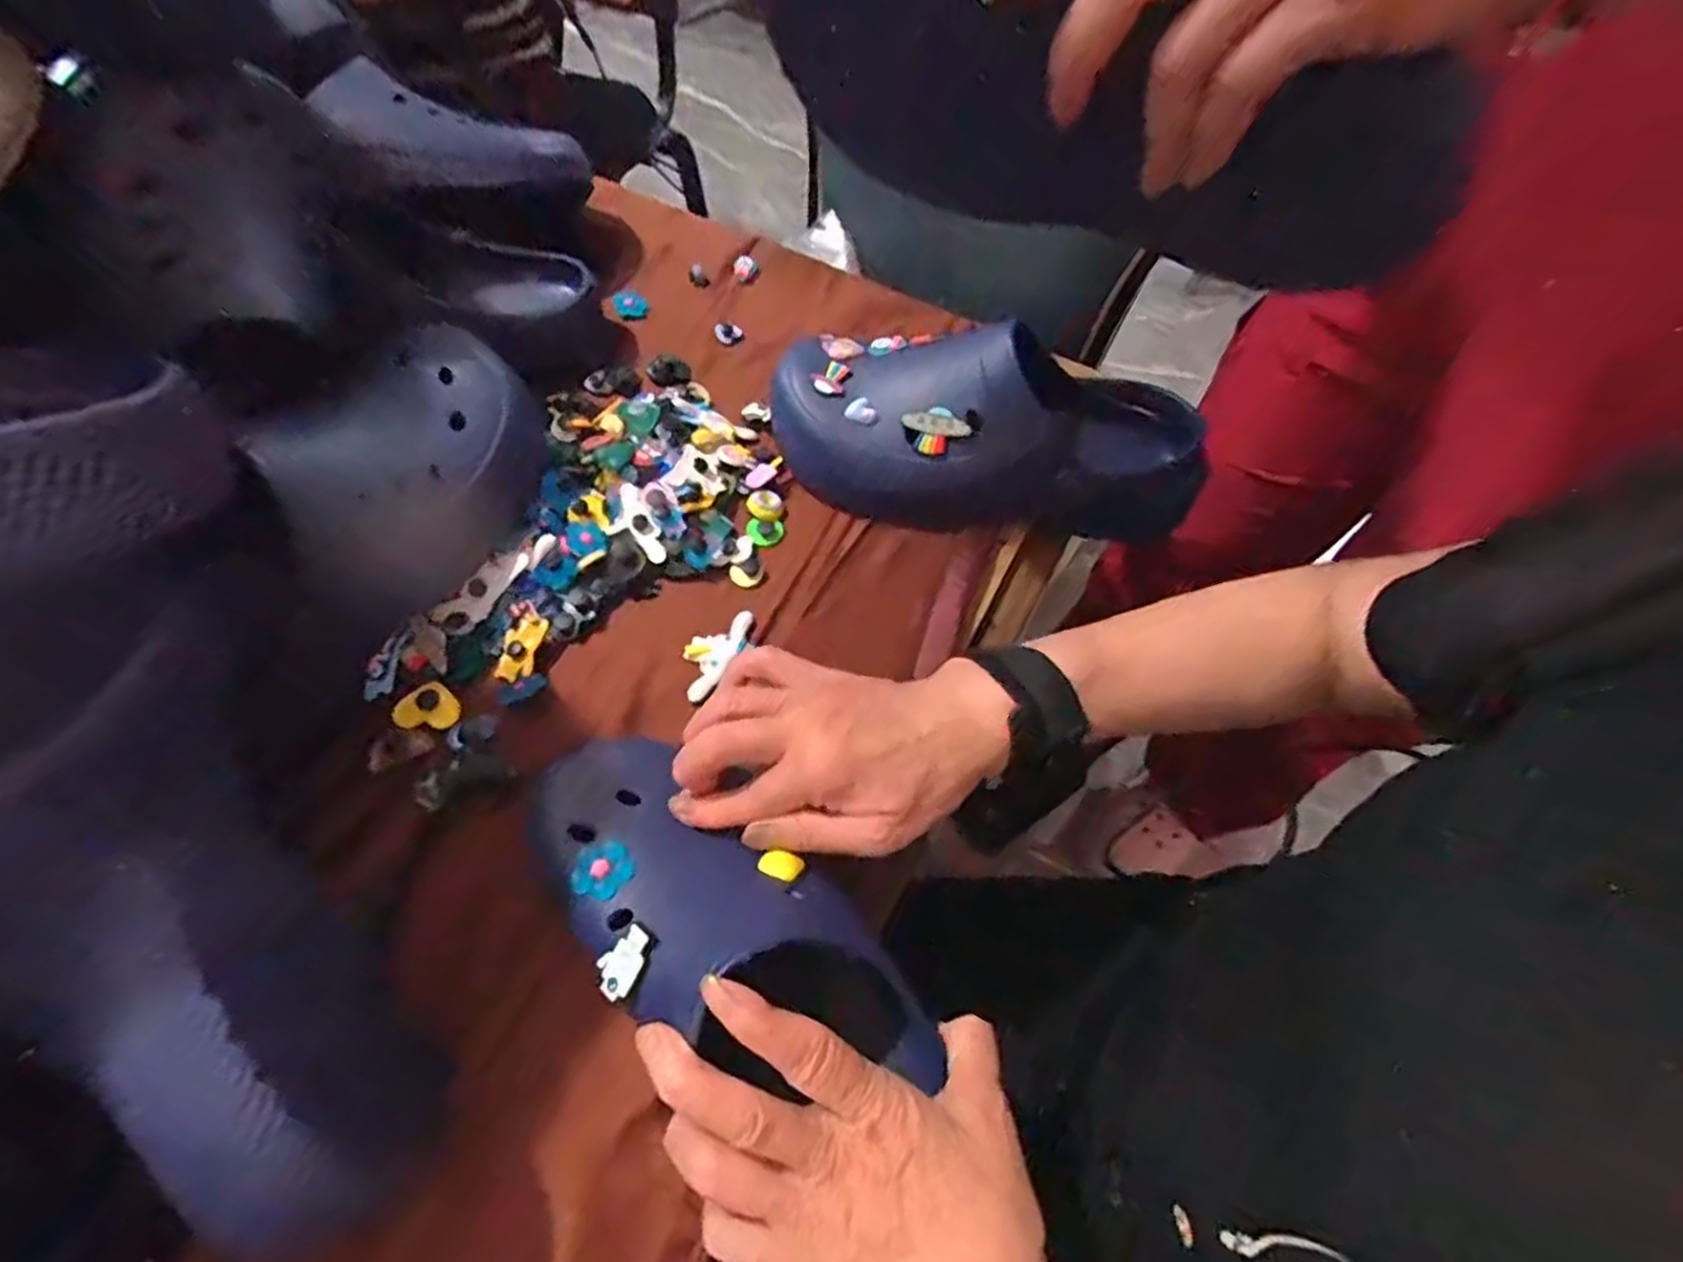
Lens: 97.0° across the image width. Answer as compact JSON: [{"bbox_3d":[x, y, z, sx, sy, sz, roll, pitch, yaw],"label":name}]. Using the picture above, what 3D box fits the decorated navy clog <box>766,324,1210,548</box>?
[{"bbox_3d":[0.098,-0.138,0.489,0.285,0.092,0.103,7,59,-1],"label":"decorated navy clog"}]

